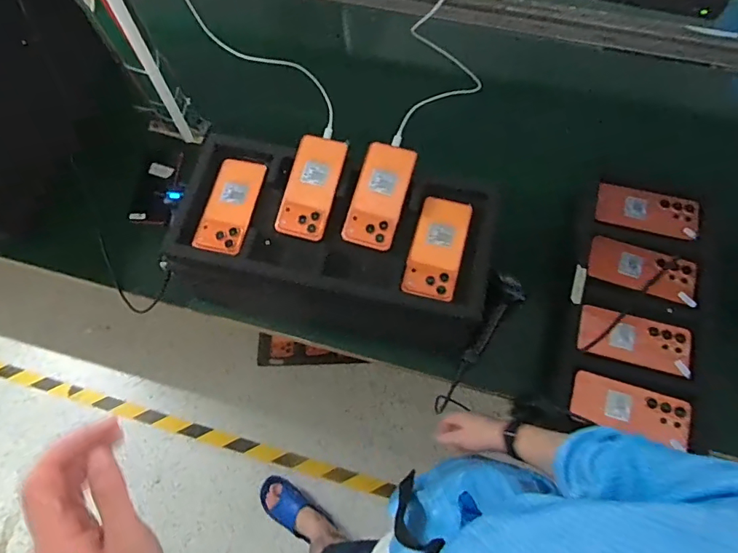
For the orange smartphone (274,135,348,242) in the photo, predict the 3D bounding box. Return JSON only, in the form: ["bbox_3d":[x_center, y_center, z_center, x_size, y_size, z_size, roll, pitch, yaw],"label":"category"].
[{"bbox_3d":[-0.092,-0.140,0.741,0.086,0.010,0.162,12,83,8],"label":"orange smartphone"}]

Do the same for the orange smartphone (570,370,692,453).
[{"bbox_3d":[0.387,0.194,0.697,0.165,0.012,0.074,16,70,8],"label":"orange smartphone"}]

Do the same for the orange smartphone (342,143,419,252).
[{"bbox_3d":[0.017,-0.125,0.727,0.080,0.009,0.164,15,84,8],"label":"orange smartphone"}]

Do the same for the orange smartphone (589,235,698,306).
[{"bbox_3d":[0.449,-0.012,0.770,0.170,0.009,0.082,19,70,9],"label":"orange smartphone"}]

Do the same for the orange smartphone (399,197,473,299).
[{"bbox_3d":[0.105,-0.044,0.712,0.077,0.011,0.163,15,70,8],"label":"orange smartphone"}]

